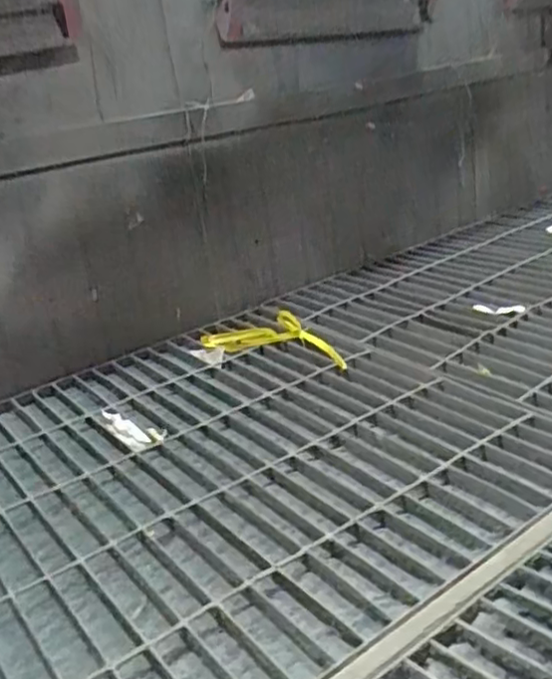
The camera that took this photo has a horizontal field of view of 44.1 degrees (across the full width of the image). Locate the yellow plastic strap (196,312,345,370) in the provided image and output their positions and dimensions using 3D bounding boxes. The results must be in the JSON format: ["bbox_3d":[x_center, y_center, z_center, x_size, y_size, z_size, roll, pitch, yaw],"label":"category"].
[{"bbox_3d":[-0.022,0.019,1.417,0.221,0.030,0.309,-15,23,-15],"label":"yellow plastic strap"}]

